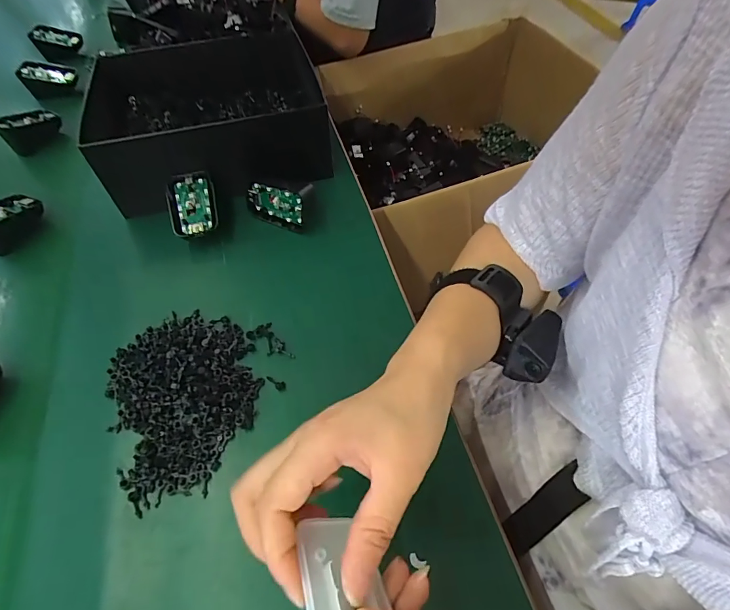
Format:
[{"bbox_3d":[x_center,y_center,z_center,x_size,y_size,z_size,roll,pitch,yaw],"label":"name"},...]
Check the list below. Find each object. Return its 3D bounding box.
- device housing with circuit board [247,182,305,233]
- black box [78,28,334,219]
[{"bbox_3d":[-0.092,-0.100,0.422,0.064,0.041,0.014,18,57,15],"label":"device housing with circuit board"},{"bbox_3d":[-0.168,-0.217,0.480,0.225,0.086,0.199,-12,54,-5],"label":"black box"}]

